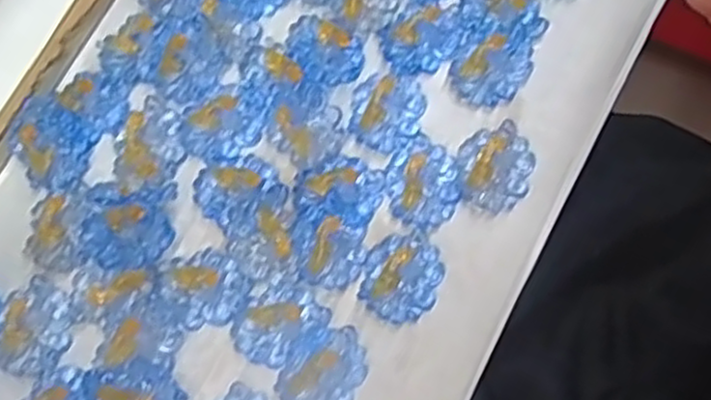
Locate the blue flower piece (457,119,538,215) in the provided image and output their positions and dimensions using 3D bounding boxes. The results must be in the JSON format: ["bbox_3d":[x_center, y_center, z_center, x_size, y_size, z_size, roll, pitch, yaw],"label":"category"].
[{"bbox_3d":[0.058,-0.014,0.302,0.030,0.008,0.038,15,76,4],"label":"blue flower piece"}]

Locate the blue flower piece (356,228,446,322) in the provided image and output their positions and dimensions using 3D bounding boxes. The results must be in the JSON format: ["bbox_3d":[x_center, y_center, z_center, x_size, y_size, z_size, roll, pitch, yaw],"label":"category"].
[{"bbox_3d":[0.019,0.031,0.294,0.030,0.005,0.036,21,76,5],"label":"blue flower piece"}]

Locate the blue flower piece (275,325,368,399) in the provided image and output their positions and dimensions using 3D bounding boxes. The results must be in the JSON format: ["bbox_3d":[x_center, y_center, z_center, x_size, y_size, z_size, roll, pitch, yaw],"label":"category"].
[{"bbox_3d":[-0.013,0.066,0.284,0.030,0.008,0.037,29,77,7],"label":"blue flower piece"}]

